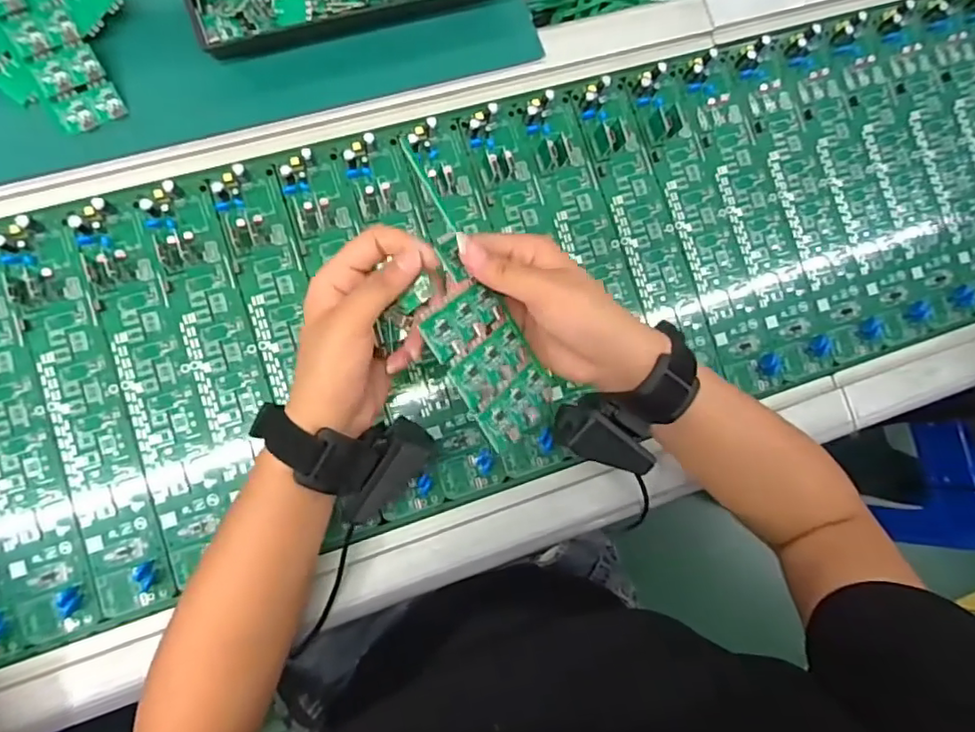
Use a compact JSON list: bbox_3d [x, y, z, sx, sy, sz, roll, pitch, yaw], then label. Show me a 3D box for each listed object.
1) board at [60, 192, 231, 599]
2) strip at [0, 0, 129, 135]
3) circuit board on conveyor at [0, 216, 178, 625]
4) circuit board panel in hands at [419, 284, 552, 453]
[{"bbox_3d":[-0.235,0.012,0.416,0.051,0.014,0.265,-19,89,-9],"label":"board"},{"bbox_3d":[-0.314,-0.239,0.400,0.045,0.004,0.162,-34,104,-9],"label":"strip"},{"bbox_3d":[-0.279,0.032,0.405,0.051,0.014,0.278,-18,89,-9],"label":"circuit board on conveyor"},{"bbox_3d":[0.003,-0.003,0.323,0.064,0.004,0.079,-40,103,-45],"label":"circuit board panel in hands"}]

